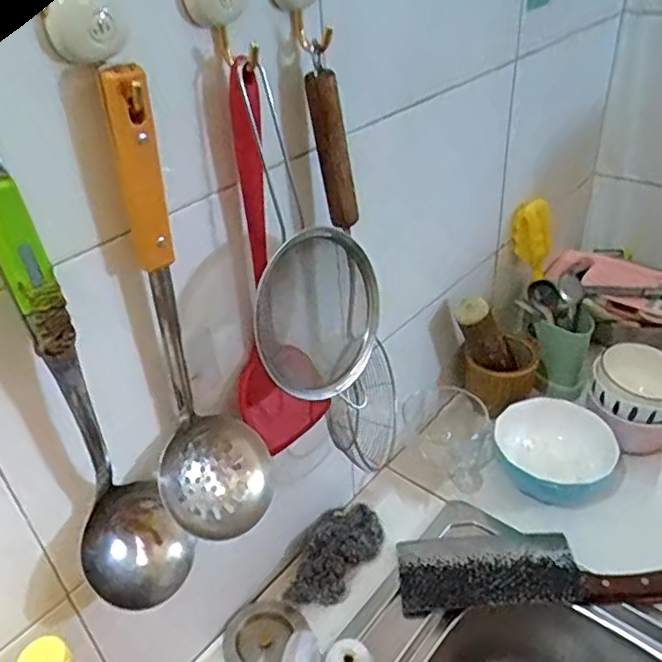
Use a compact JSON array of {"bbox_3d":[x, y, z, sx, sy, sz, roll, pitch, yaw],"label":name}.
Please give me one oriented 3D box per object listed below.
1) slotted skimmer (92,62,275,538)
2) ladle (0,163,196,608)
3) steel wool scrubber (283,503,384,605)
[{"bbox_3d":[-0.097,0.011,0.432,0.086,0.346,0.075,-12,35,-13],"label":"slotted skimmer"},{"bbox_3d":[-0.150,0.053,0.394,0.069,0.318,0.059,-15,36,-17],"label":"ladle"},{"bbox_3d":[0.006,0.246,0.702,0.072,0.040,0.141,20,40,30],"label":"steel wool scrubber"}]

